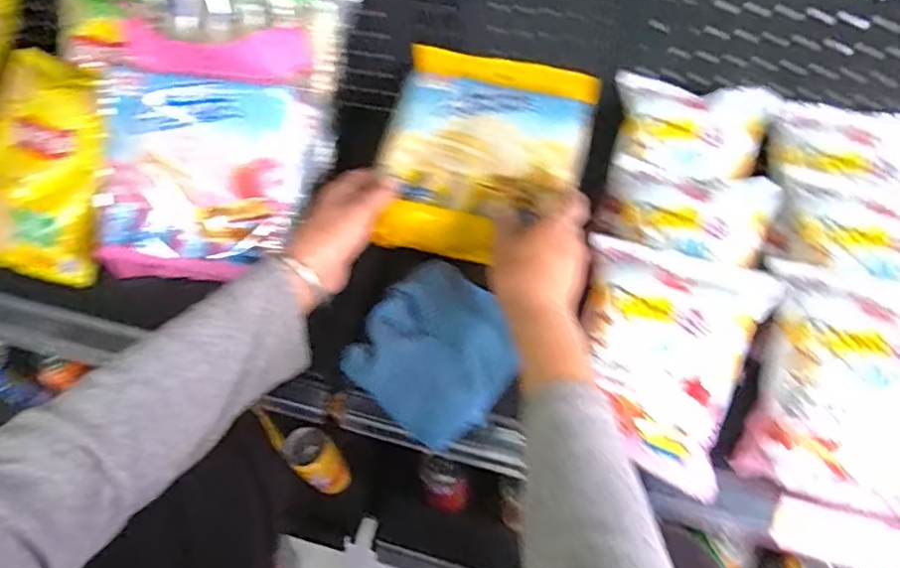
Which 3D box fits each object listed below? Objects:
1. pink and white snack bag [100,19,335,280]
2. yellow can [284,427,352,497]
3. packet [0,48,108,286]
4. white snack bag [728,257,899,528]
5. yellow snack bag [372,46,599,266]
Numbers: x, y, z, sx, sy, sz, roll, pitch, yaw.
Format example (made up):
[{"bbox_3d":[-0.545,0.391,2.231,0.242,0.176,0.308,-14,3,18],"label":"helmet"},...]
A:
[{"bbox_3d":[-0.225,-0.119,0.543,0.198,0.062,0.226,4,95,5],"label":"pink and white snack bag"},{"bbox_3d":[-0.168,0.229,0.726,0.055,0.126,0.051,-1,56,1],"label":"yellow can"},{"bbox_3d":[-0.417,-0.123,0.591,0.155,0.045,0.227,11,87,11],"label":"packet"},{"bbox_3d":[0.312,0.080,0.433,0.137,0.042,0.176,12,86,17],"label":"white snack bag"},{"bbox_3d":[0.036,-0.137,0.571,0.193,0.074,0.220,11,58,9],"label":"yellow snack bag"}]

